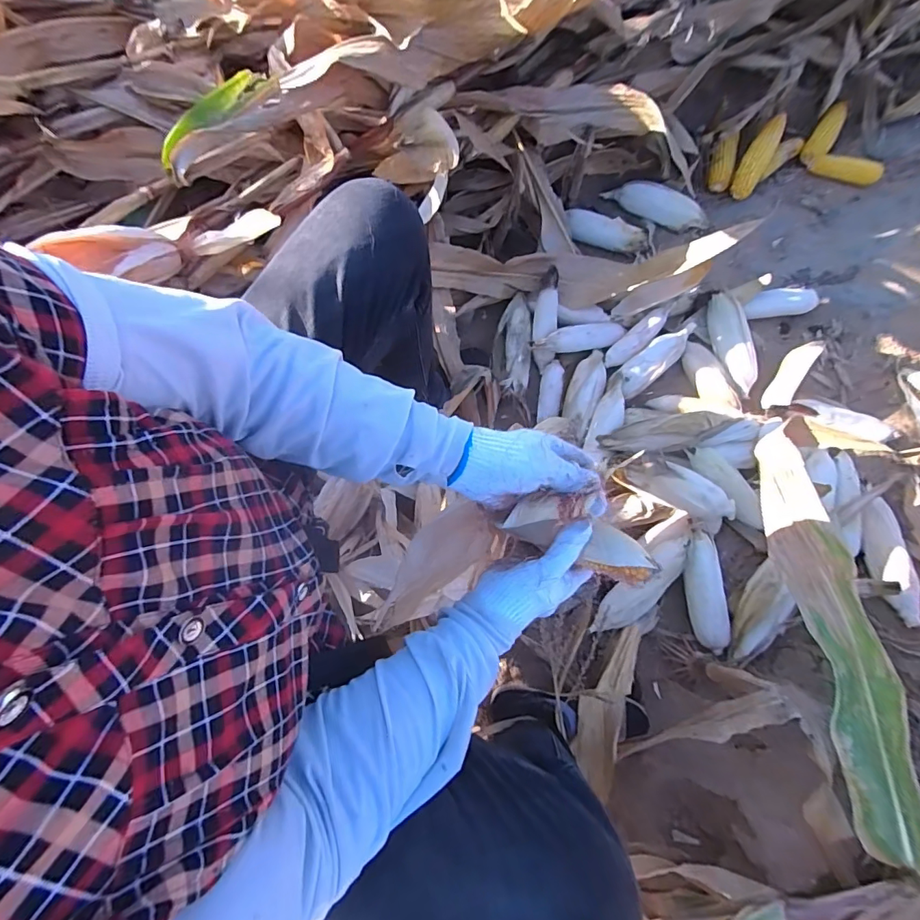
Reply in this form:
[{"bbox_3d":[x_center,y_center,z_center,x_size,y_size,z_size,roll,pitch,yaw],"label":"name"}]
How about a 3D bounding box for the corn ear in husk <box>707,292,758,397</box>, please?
[{"bbox_3d":[0.545,-0.235,0.941,0.060,0.048,0.205,-3,73,-1],"label":"corn ear in husk"}]

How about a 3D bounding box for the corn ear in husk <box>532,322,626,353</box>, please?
[{"bbox_3d":[0.236,-0.245,0.938,0.195,0.038,0.049,-11,73,-4],"label":"corn ear in husk"}]

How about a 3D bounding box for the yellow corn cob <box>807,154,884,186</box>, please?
[{"bbox_3d":[0.869,-0.654,1.062,0.150,0.037,0.044,16,73,5],"label":"yellow corn cob"}]

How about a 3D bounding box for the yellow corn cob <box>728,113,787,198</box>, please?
[{"bbox_3d":[0.655,-0.665,1.033,0.058,0.053,0.173,32,90,9],"label":"yellow corn cob"}]

